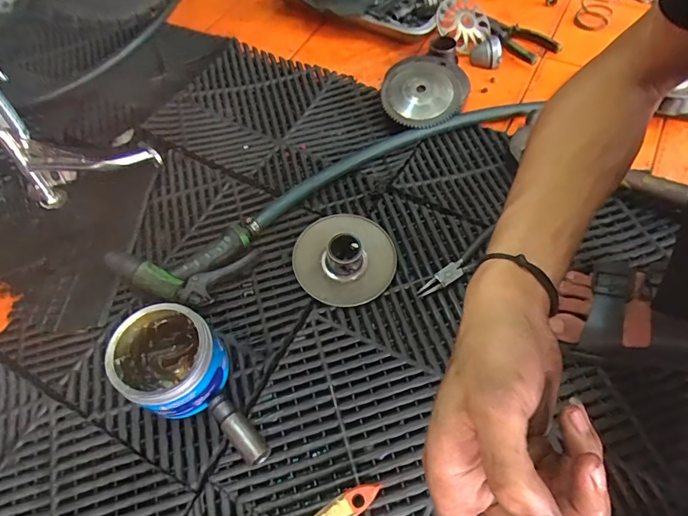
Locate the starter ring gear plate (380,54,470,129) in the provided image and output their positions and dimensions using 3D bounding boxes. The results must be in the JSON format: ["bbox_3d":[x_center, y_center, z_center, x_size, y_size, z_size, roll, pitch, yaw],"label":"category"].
[{"bbox_3d":[0.126,-0.260,0.675,0.121,0.028,0.150,28,67,10],"label":"starter ring gear plate"}]

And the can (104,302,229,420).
[{"bbox_3d":[-0.182,0.108,0.467,0.097,0.086,0.105,-2,58,3],"label":"can"}]

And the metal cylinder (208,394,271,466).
[{"bbox_3d":[-0.108,0.177,0.454,0.025,0.024,0.081,-41,64,-19],"label":"metal cylinder"}]

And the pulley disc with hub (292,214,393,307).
[{"bbox_3d":[0.000,-0.002,0.549,0.120,0.041,0.123,-2,58,3],"label":"pulley disc with hub"}]

